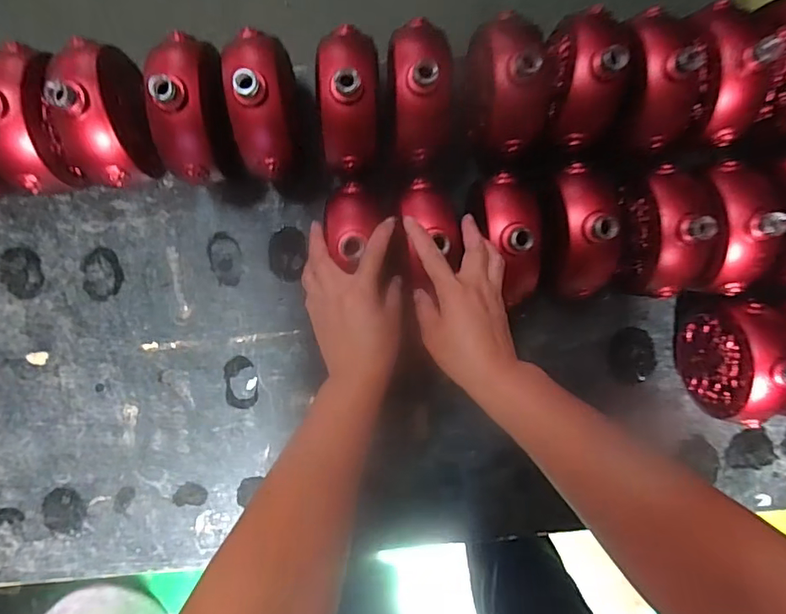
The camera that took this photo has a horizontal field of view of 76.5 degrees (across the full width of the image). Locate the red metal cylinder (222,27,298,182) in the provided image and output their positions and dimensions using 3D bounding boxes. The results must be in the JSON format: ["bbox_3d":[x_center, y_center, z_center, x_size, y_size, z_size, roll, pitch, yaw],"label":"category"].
[{"bbox_3d":[-0.131,-0.203,0.520,0.057,0.165,0.140,-7,97,-1],"label":"red metal cylinder"}]

